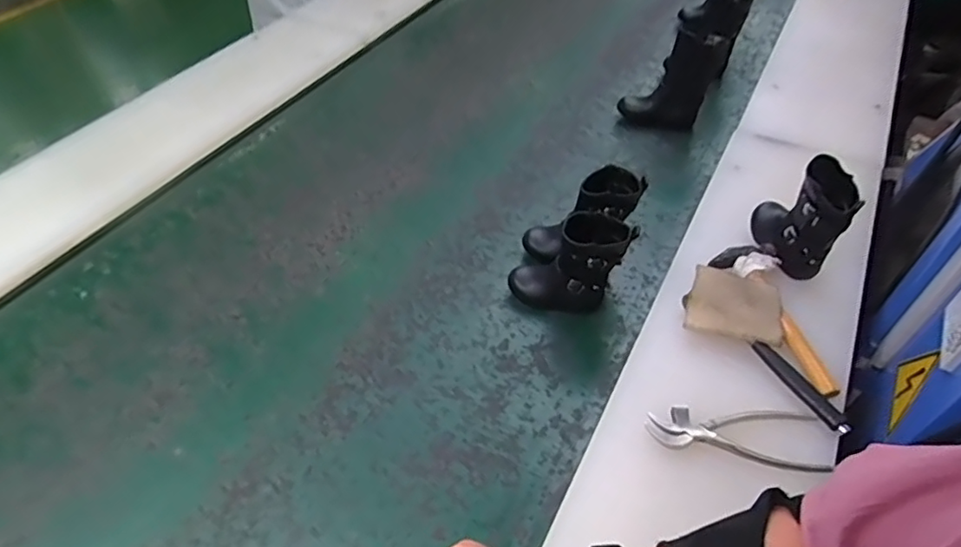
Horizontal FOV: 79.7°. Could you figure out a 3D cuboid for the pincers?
[{"bbox_3d":[0.283,0.179,0.651,0.183,0.030,0.066,6,47,7],"label":"pincers"}]

